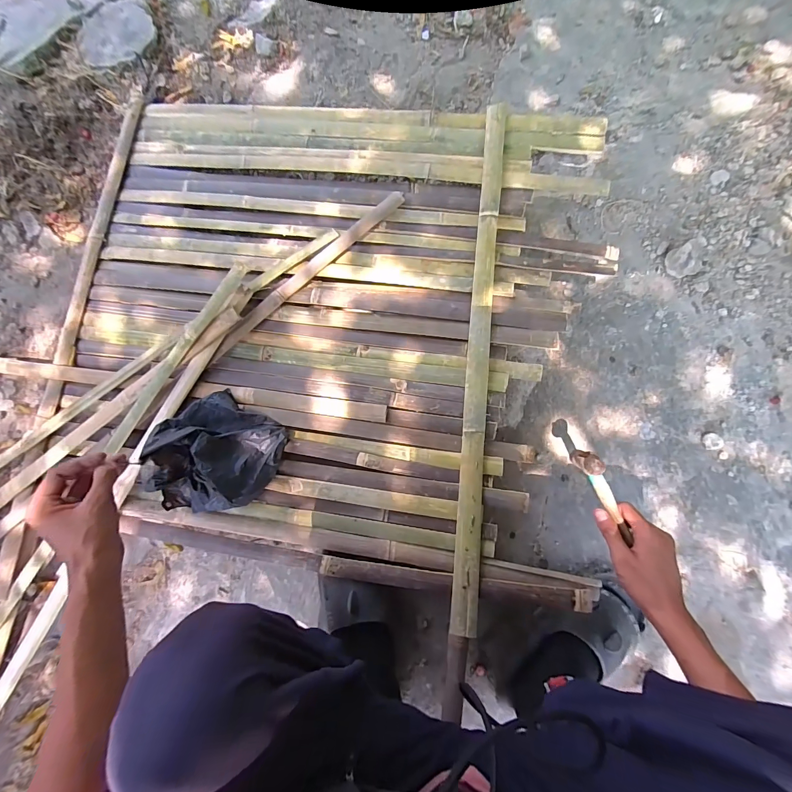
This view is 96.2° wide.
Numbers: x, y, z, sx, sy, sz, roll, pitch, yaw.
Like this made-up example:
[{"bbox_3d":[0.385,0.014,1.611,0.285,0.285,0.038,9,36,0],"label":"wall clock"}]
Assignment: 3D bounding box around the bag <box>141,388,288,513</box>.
[{"bbox_3d":[-0.315,0.111,0.595,0.190,0.093,0.217,31,87,11],"label":"bag"}]

